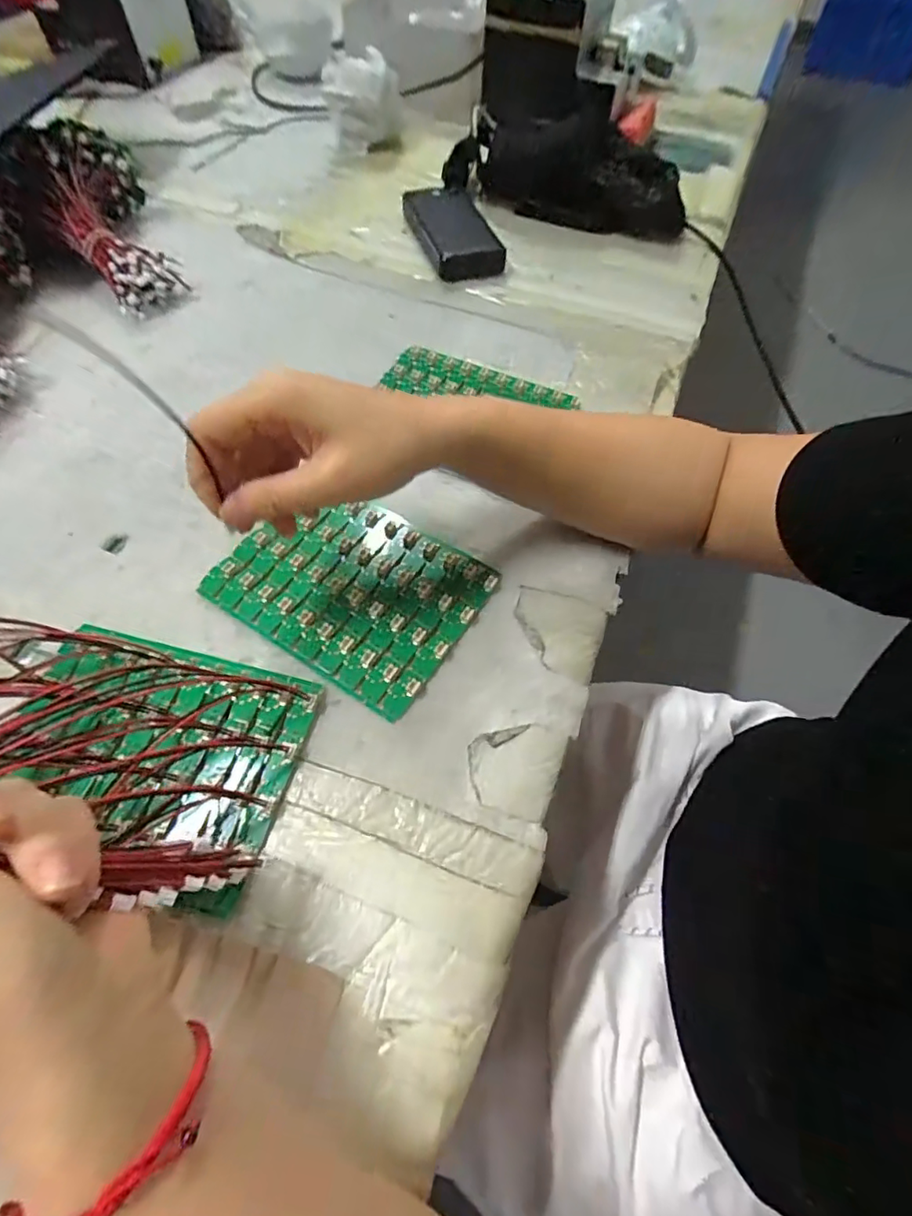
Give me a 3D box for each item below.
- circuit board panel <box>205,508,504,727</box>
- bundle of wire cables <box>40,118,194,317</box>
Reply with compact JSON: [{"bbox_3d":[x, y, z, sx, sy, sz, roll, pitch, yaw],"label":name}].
[{"bbox_3d":[-0.069,-0.019,0.358,0.161,0.007,0.124,31,66,13],"label":"circuit board panel"},{"bbox_3d":[-0.351,-0.390,0.528,0.099,0.072,0.222,-25,65,-14],"label":"bundle of wire cables"}]

